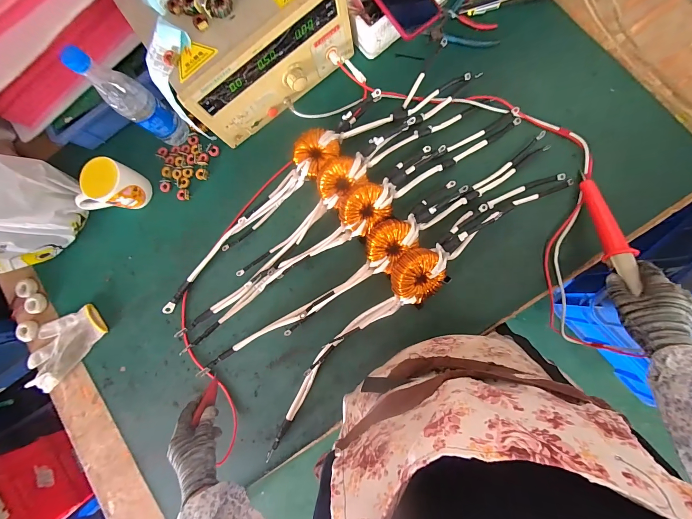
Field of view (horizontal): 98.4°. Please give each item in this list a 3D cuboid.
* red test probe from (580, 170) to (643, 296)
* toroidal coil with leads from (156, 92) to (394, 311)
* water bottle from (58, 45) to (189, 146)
[{"bbox_3d":[0.417,-0.052,0.476,0.031,0.025,0.212,1,58,7],"label":"red test probe"},{"bbox_3d":[-0.163,-0.106,0.585,0.597,0.046,0.100,-39,82,3],"label":"toroidal coil with leads"},{"bbox_3d":[-0.386,-0.287,0.547,0.054,0.221,0.061,30,90,8],"label":"water bottle"}]

